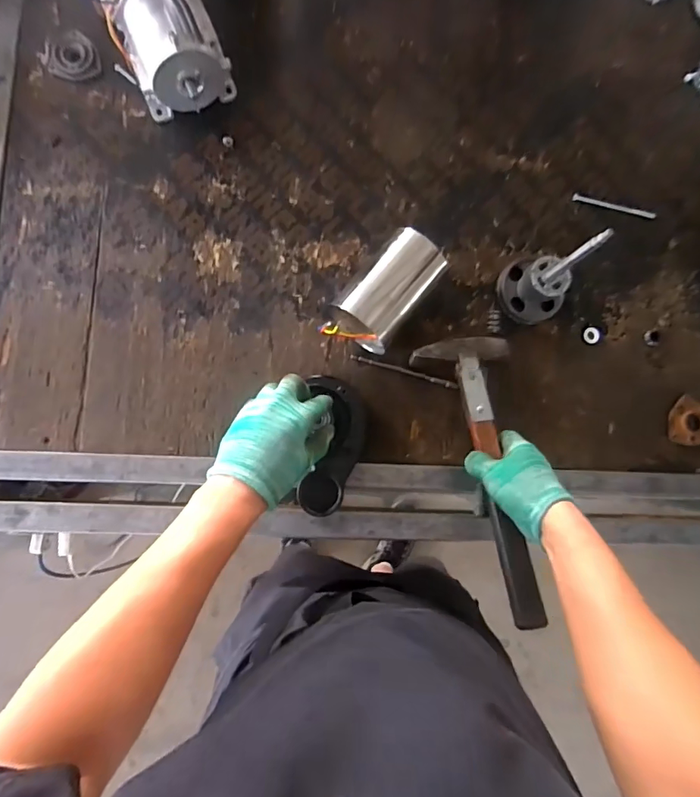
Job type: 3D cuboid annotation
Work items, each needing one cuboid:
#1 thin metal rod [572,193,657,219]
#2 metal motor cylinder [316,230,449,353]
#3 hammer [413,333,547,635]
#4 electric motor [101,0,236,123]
[{"bbox_3d":[0.383,-0.277,0.653,0.125,0.009,0.008,11,84,-3],"label":"thin metal rod"},{"bbox_3d":[0.050,-0.135,0.581,0.079,0.087,0.140,39,83,0],"label":"metal motor cylinder"},{"bbox_3d":[0.161,0.081,0.530,0.115,0.029,0.333,-5,67,-4],"label":"hammer"},{"bbox_3d":[-0.230,-0.449,0.573,0.127,0.115,0.146,-21,86,-6],"label":"electric motor"}]

